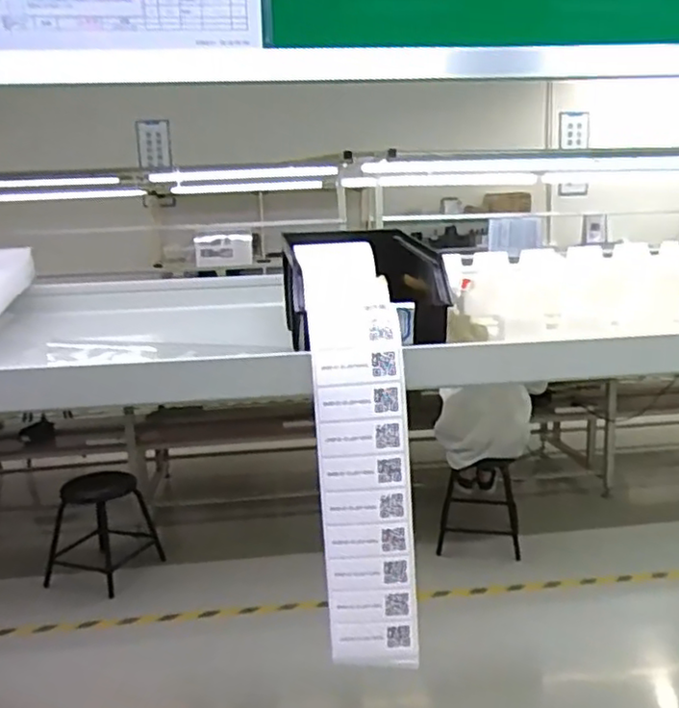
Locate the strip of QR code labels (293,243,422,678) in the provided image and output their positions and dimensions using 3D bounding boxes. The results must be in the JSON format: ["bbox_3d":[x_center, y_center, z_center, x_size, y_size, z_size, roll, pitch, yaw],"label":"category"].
[{"bbox_3d":[0.010,0.060,0.461,0.059,0.252,0.124,-3,10,-5],"label":"strip of QR code labels"}]

